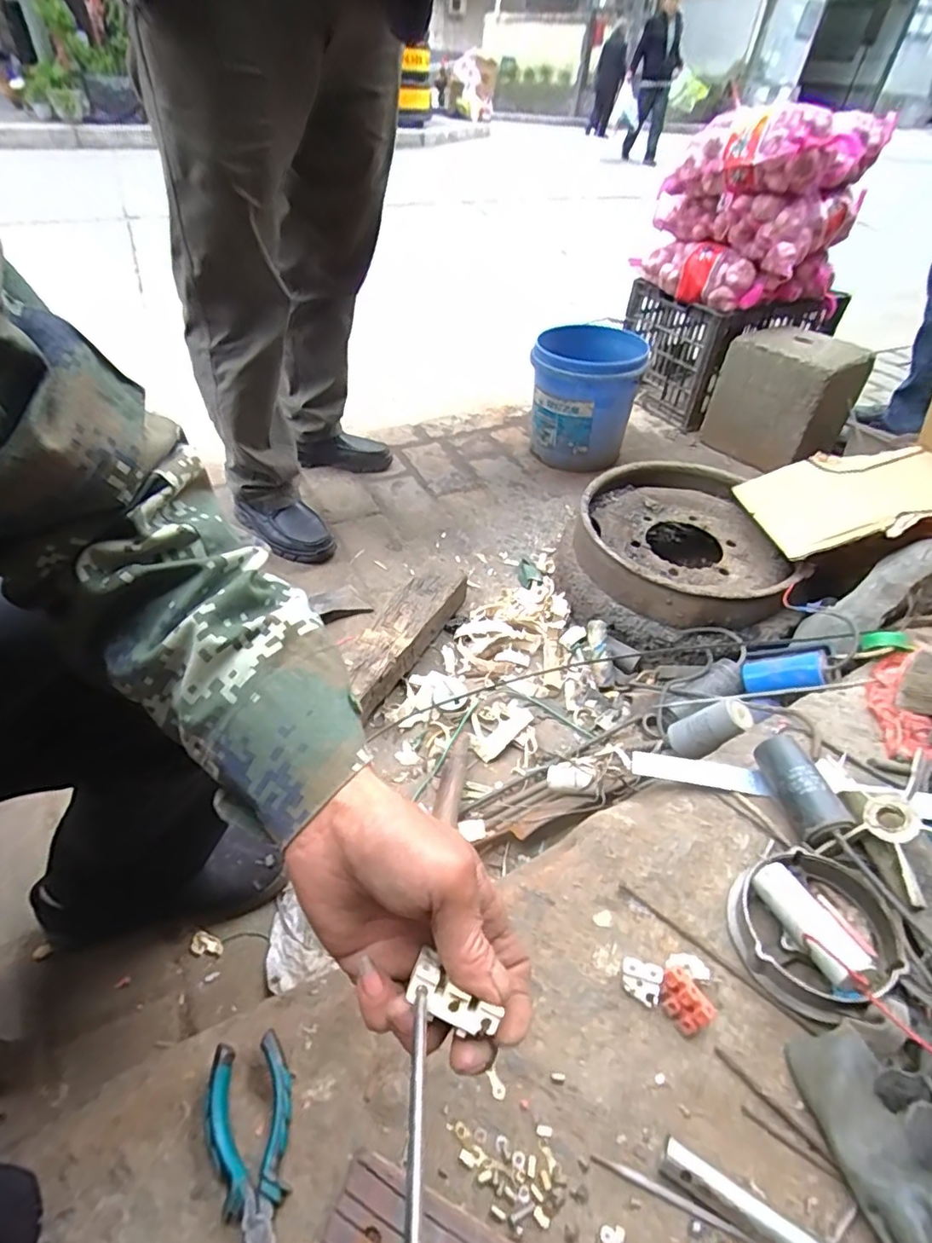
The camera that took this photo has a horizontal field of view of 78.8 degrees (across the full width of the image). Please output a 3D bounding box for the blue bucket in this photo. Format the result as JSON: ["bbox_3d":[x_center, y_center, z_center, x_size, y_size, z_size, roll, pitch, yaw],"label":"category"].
[{"bbox_3d":[0.279,-0.537,1.398,0.248,0.290,0.248,3,45,-3],"label":"blue bucket"}]

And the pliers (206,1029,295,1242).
[{"bbox_3d":[-0.146,0.378,0.380,0.055,0.026,0.158,-5,46,-11],"label":"pliers"}]

